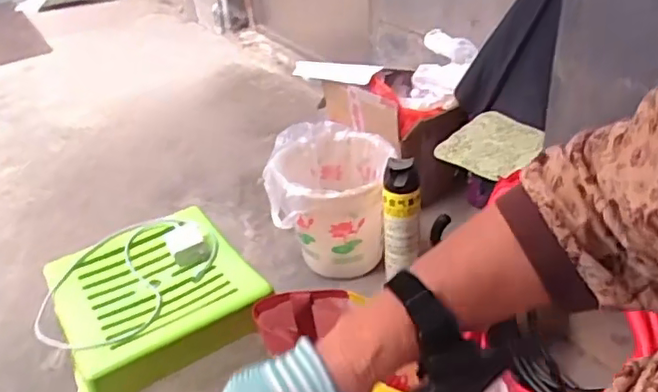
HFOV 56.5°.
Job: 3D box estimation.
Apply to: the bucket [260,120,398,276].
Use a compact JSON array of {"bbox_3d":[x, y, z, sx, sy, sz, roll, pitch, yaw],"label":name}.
[{"bbox_3d":[0.006,0.019,1.220,0.213,0.256,0.213,-4,35,3],"label":"bucket"}]

